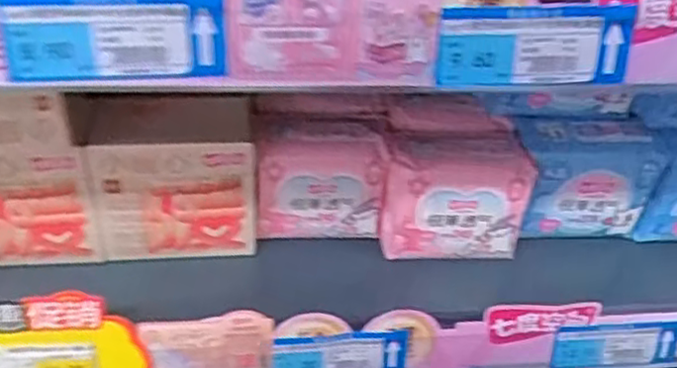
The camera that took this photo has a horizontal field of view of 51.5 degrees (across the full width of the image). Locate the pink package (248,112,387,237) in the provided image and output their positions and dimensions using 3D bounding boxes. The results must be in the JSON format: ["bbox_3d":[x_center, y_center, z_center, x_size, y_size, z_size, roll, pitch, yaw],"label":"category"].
[{"bbox_3d":[-0.015,-0.007,0.537,0.096,0.094,0.052,-2,41,-10],"label":"pink package"}]

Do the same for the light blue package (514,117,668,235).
[{"bbox_3d":[0.192,-0.005,0.557,0.103,0.091,0.052,2,40,-5],"label":"light blue package"}]

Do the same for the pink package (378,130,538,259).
[{"bbox_3d":[0.086,0.007,0.540,0.105,0.085,0.060,3,40,-4],"label":"pink package"}]

